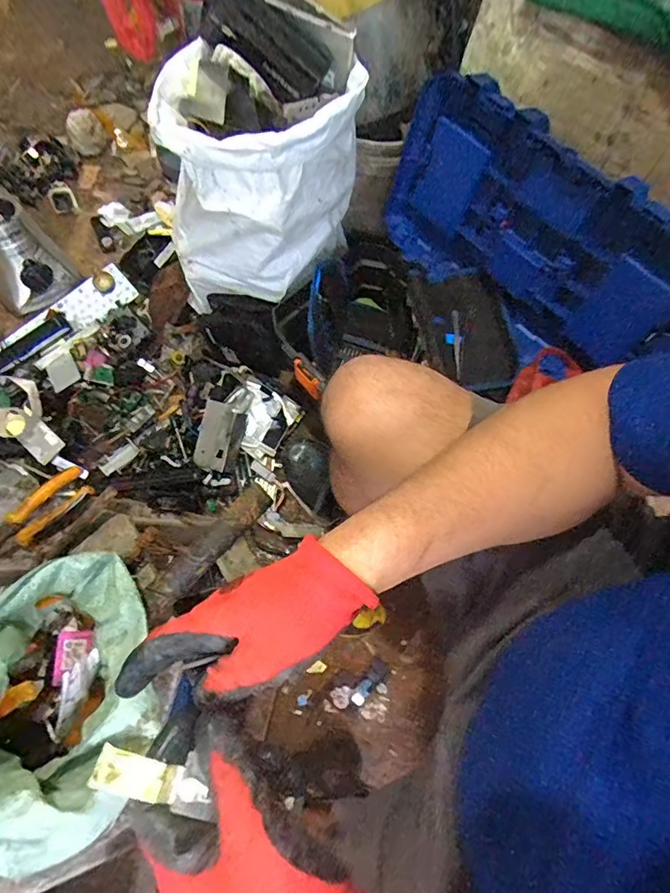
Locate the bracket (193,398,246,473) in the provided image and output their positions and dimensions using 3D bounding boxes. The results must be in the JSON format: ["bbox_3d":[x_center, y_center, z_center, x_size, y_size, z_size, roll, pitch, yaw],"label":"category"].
[{"bbox_3d":[-0.217,-0.017,0.914,0.077,0.033,0.121,21,92,13],"label":"bracket"}]

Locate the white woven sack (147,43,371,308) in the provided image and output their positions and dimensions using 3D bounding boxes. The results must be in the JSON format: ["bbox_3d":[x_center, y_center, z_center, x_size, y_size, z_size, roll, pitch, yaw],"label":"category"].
[{"bbox_3d":[-0.118,-0.393,0.744,0.281,0.290,0.219,10,73,6],"label":"white woven sack"}]

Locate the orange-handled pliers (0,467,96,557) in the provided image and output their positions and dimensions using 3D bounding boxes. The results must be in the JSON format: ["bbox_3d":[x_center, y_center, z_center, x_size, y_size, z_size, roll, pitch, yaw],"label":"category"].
[{"bbox_3d":[-0.351,0.086,0.555,0.163,0.031,0.045,-36,74,-9],"label":"orange-handled pliers"}]

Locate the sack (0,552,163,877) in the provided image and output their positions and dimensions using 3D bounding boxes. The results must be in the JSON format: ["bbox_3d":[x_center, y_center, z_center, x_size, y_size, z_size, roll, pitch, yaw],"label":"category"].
[{"bbox_3d":[-0.238,0.212,0.423,0.145,0.132,0.230,-21,72,-4],"label":"sack"}]

